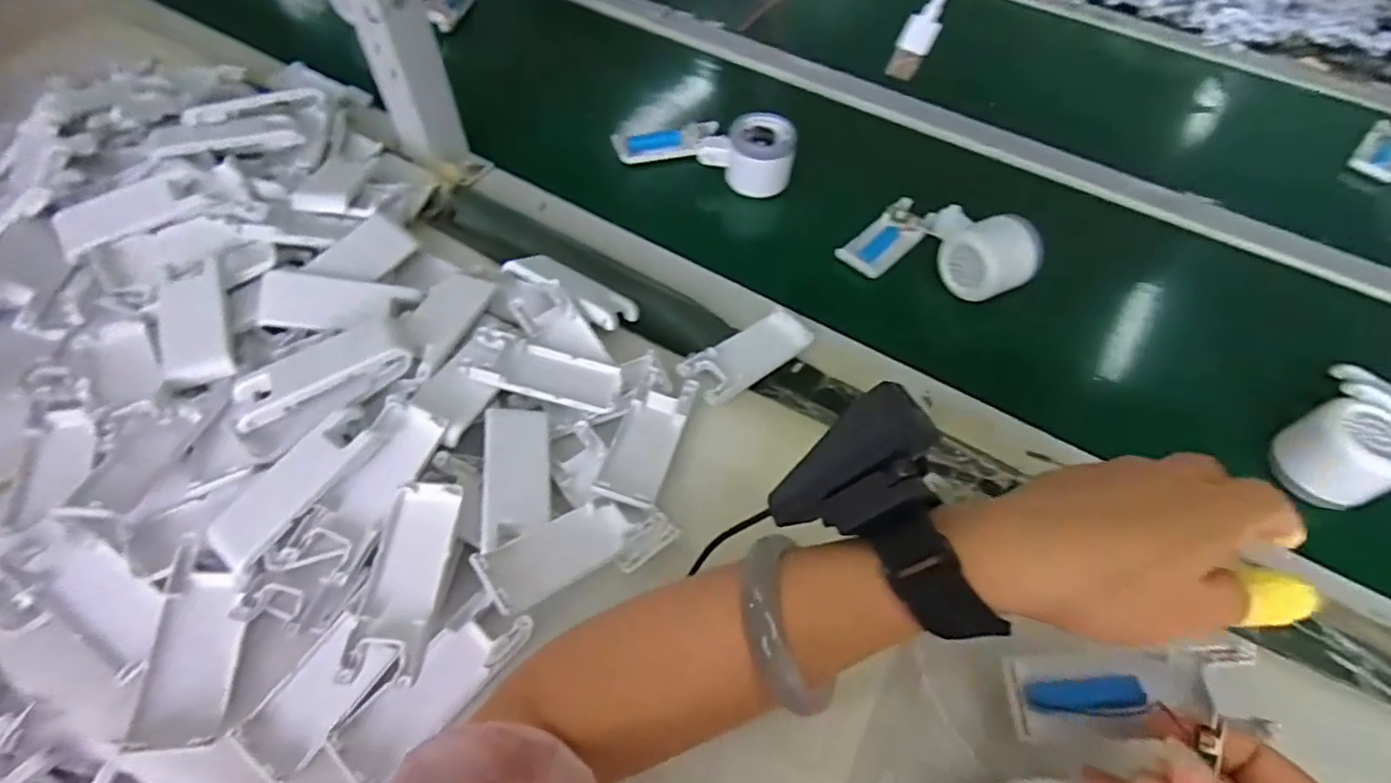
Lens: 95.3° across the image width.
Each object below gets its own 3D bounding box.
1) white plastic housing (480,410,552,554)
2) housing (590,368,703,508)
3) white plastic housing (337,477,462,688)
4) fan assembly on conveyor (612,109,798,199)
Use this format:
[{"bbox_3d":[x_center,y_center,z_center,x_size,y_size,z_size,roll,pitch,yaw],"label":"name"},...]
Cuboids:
[{"bbox_3d":[-0.107,0.050,0.380,0.037,0.012,0.087,-6,58,-6],"label":"white plastic housing"},{"bbox_3d":[-0.030,0.026,0.403,0.038,0.018,0.103,15,58,7],"label":"housing"},{"bbox_3d":[-0.155,0.100,0.340,0.038,0.015,0.101,5,57,1],"label":"white plastic housing"},{"bbox_3d":[0.011,-0.234,0.591,0.165,0.052,0.066,16,58,8],"label":"fan assembly on conveyor"}]

